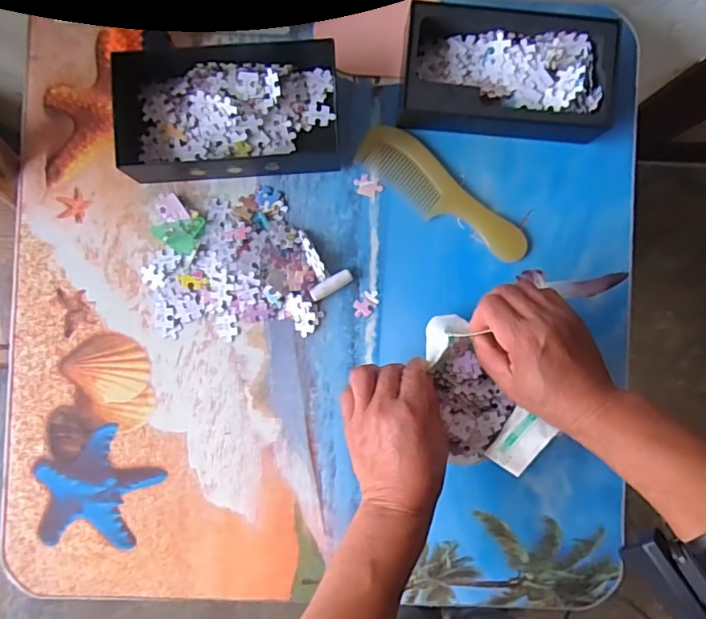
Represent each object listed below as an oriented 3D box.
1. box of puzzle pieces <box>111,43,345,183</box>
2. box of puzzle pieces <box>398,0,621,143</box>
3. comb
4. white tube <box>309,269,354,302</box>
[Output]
[{"bbox_3d":[-0.110,-0.181,0.484,0.203,0.040,0.120,-7,90,-1],"label":"box of puzzle pieces"},{"bbox_3d":[0.136,-0.209,0.484,0.179,0.055,0.108,3,89,-1],"label":"box of puzzle pieces"},{"bbox_3d":[0.086,-0.107,0.506,0.183,0.010,0.045,39,89,-1],"label":"comb"},{"bbox_3d":[-0.020,-0.023,0.493,0.042,0.009,0.013,-32,90,-2],"label":"white tube"}]

